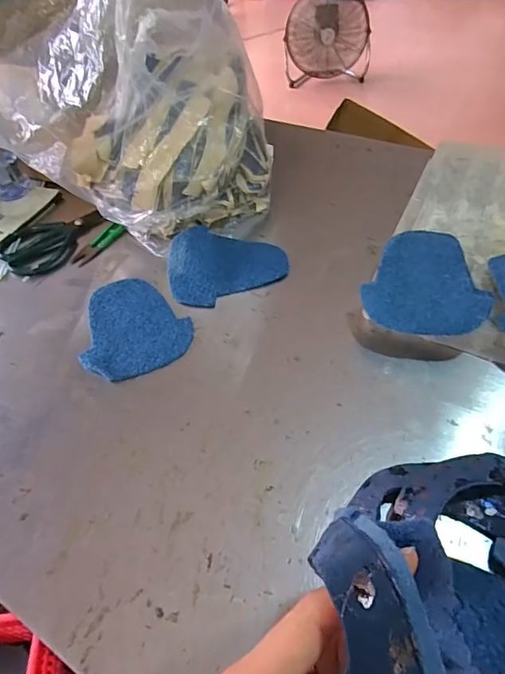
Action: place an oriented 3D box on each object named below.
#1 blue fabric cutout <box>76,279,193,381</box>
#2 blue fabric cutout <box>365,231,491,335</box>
[{"bbox_3d":[-0.141,-0.020,0.559,0.121,0.004,0.158,-15,50,-6],"label":"blue fabric cutout"},{"bbox_3d":[0.185,-0.065,0.513,0.122,0.008,0.155,0,50,7],"label":"blue fabric cutout"}]

